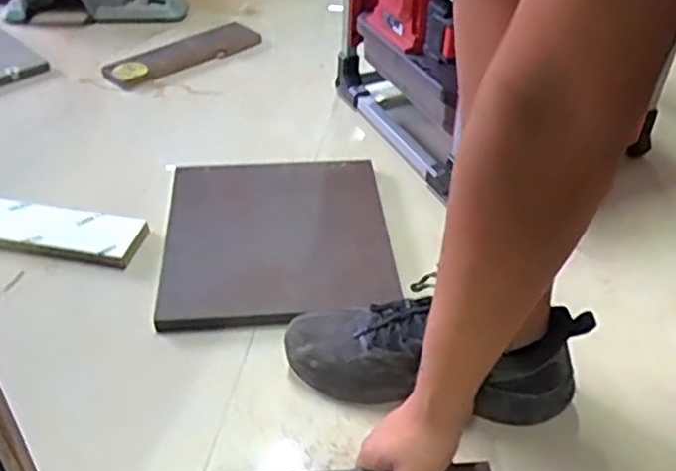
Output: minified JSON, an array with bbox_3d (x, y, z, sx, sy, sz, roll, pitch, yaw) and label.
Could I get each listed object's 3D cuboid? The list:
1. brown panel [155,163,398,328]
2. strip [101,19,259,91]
[{"bbox_3d":[-0.078,-0.003,0.903,0.280,0.030,0.308,-2,40,-5],"label":"brown panel"},{"bbox_3d":[-0.290,-0.357,1.331,0.120,0.018,0.319,29,47,29],"label":"strip"}]

